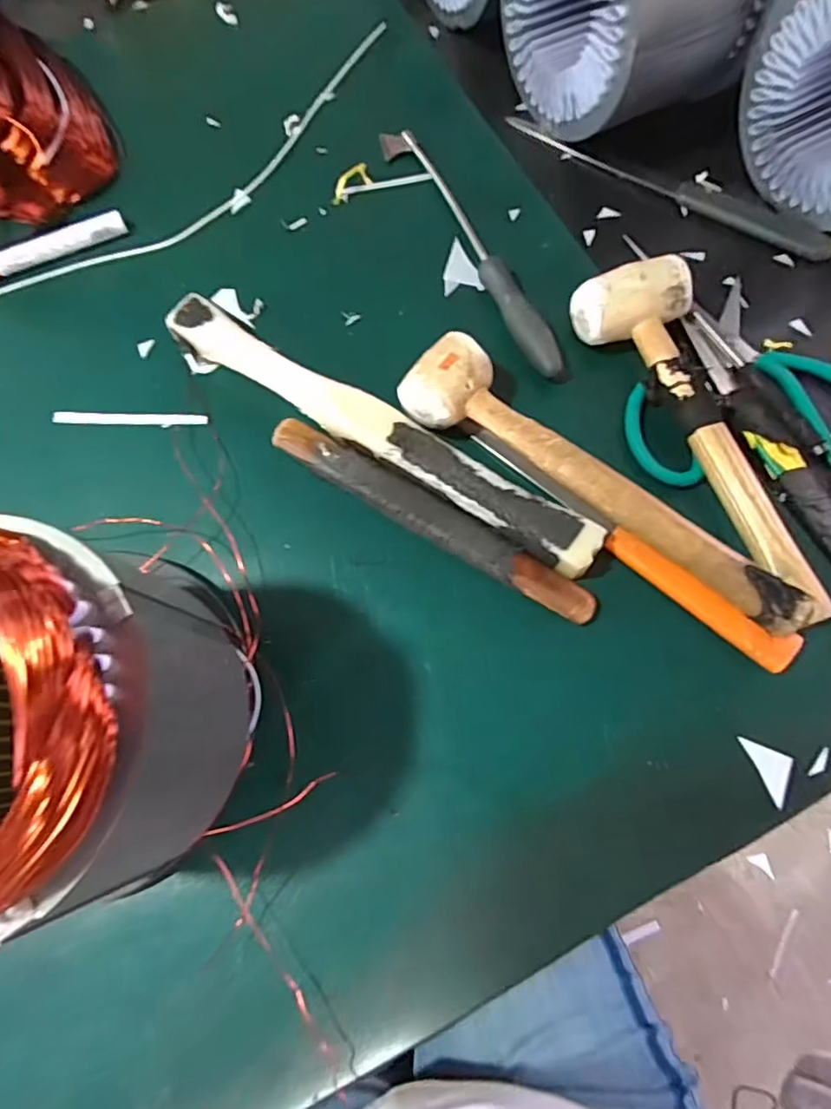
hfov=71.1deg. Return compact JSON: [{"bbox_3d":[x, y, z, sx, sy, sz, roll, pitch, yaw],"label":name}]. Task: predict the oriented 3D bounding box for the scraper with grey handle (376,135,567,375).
[{"bbox_3d":[0.040,-0.234,0.435,0.029,0.022,0.261,-25,74,-8],"label":"scraper with grey handle"}]

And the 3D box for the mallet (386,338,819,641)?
[{"bbox_3d":[0.109,-0.045,0.355,0.263,0.041,0.052,35,78,11],"label":"mallet"}]

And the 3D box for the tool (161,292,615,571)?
[{"bbox_3d":[-0.029,-0.082,0.381,0.322,0.041,0.040,35,76,10],"label":"tool"}]

